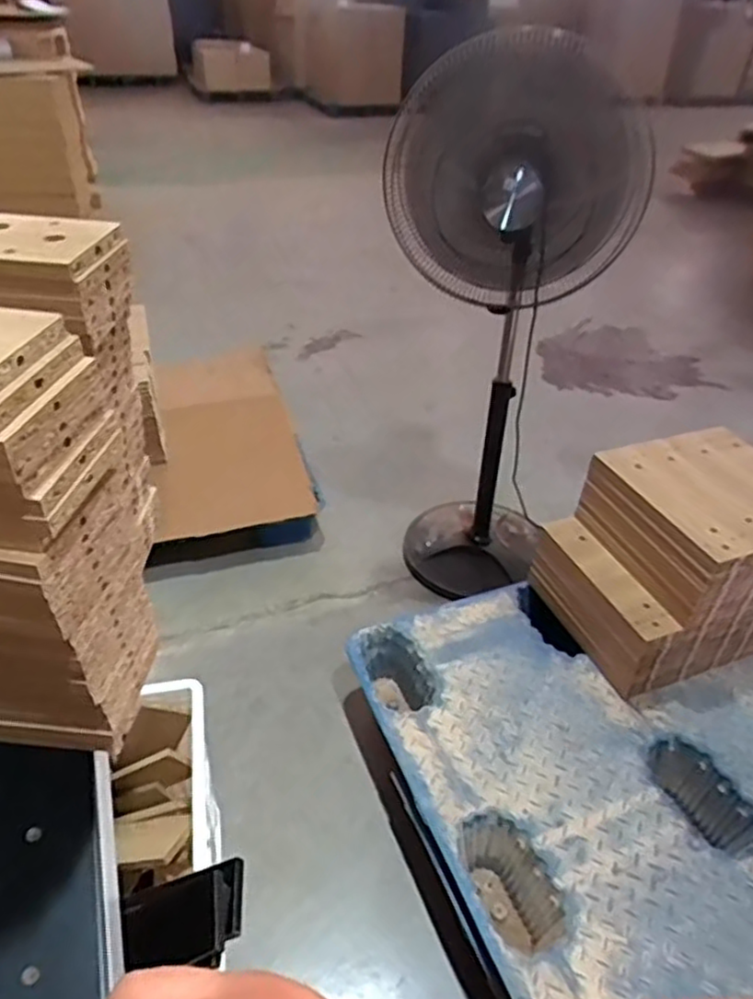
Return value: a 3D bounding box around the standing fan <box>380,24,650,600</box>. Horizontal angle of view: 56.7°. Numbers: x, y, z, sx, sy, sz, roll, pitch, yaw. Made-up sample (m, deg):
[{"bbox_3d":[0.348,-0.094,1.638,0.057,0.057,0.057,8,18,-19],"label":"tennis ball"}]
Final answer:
[{"bbox_3d":[0.221,-0.265,1.567,0.429,1.279,0.596,5,38,3],"label":"standing fan"}]

